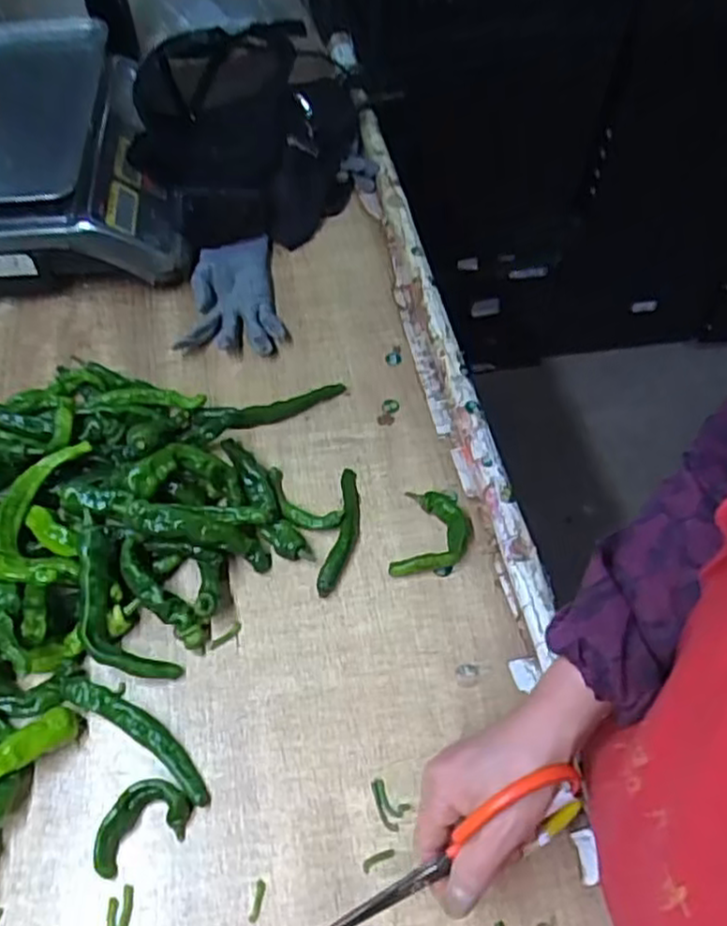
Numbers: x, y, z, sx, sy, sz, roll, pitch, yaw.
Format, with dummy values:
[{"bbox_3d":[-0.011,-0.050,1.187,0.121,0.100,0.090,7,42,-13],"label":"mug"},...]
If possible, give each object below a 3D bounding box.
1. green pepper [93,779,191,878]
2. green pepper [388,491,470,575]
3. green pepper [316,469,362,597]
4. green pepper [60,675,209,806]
[{"bbox_3d":[-0.153,0.244,0.501,0.068,0.019,0.041,-23,57,-14],"label":"green pepper"},{"bbox_3d":[0.060,0.059,0.627,0.058,0.024,0.084,12,56,9],"label":"green pepper"},{"bbox_3d":[-0.017,0.054,0.630,0.024,0.021,0.124,7,55,6],"label":"green pepper"},{"bbox_3d":[-0.162,0.193,0.534,0.136,0.019,0.029,28,60,19],"label":"green pepper"}]

